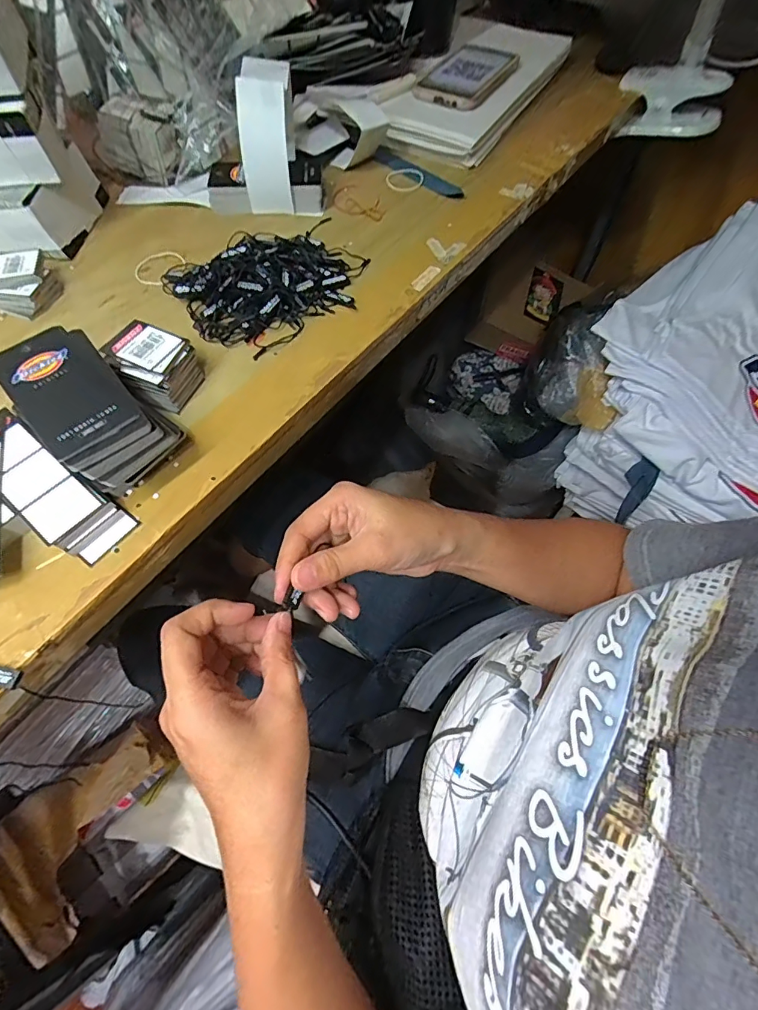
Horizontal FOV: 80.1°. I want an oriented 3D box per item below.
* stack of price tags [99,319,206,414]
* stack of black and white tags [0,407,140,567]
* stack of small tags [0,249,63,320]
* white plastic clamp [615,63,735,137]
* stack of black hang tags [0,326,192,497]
[{"bbox_3d":[-0.164,-0.102,0.331,0.066,0.027,0.049,28,64,12],"label":"stack of price tags"},{"bbox_3d":[-0.216,-0.014,0.288,0.133,0.013,0.040,34,66,15],"label":"stack of black and white tags"},{"bbox_3d":[-0.305,-0.188,0.380,0.057,0.023,0.056,10,62,3],"label":"stack of small tags"},{"bbox_3d":[0.393,-0.545,0.608,0.135,0.067,0.057,7,62,2],"label":"white plastic clamp"},{"bbox_3d":[-0.190,-0.060,0.297,0.123,0.045,0.066,36,66,16],"label":"stack of black hang tags"}]

